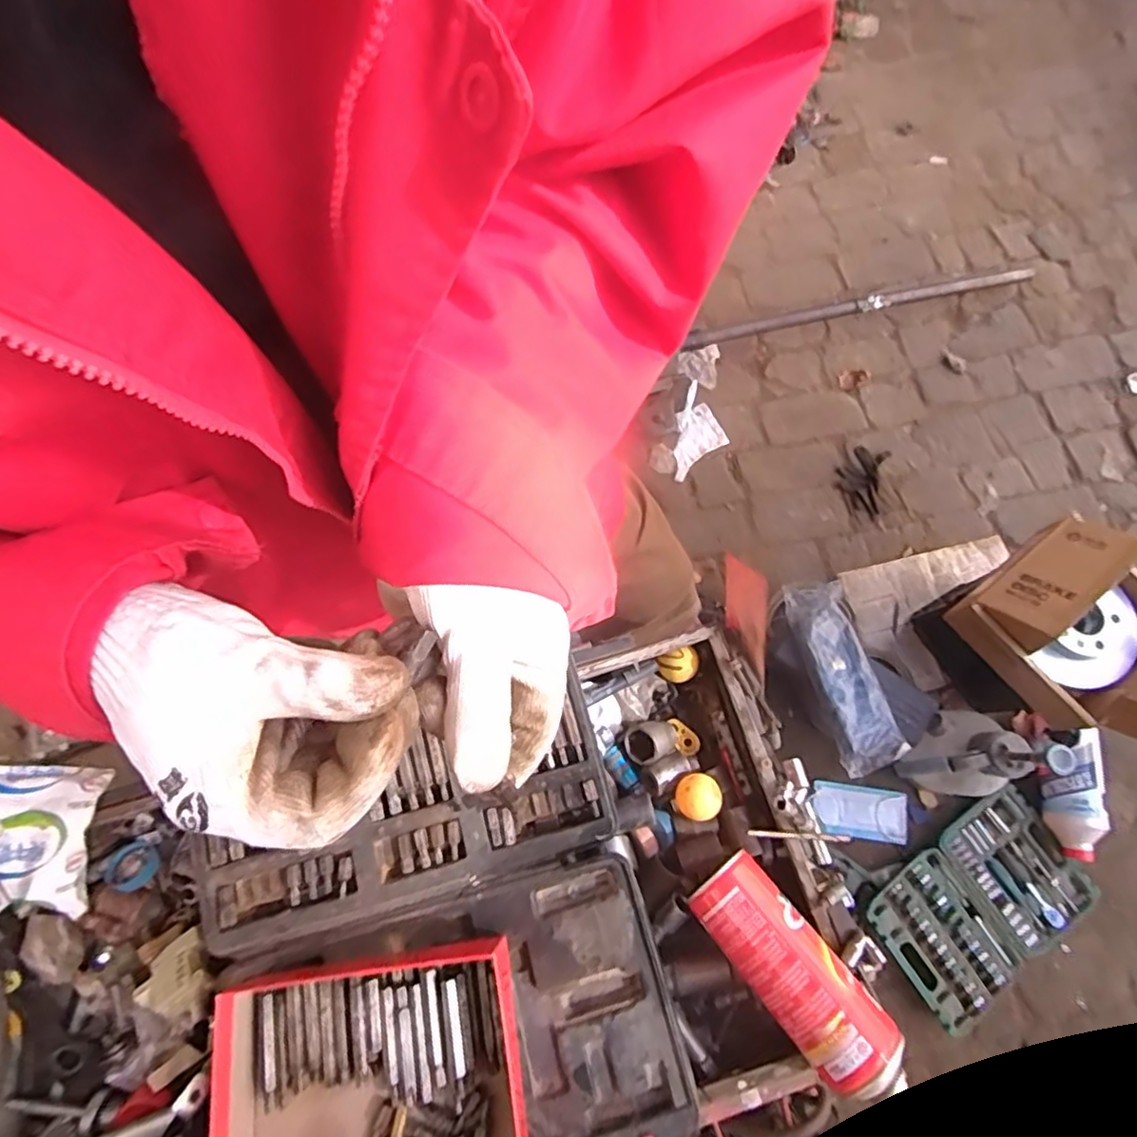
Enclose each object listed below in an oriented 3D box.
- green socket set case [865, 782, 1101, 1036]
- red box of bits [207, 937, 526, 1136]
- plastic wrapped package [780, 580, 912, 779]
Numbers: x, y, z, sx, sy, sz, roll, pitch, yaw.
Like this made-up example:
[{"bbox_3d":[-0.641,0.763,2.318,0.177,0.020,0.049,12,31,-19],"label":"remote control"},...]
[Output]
[{"bbox_3d":[0.742,0.605,1.131,0.382,0.062,0.247,-33,76,-10],"label":"green socket set case"},{"bbox_3d":[-0.132,0.394,0.427,0.204,0.046,0.217,-9,73,-3],"label":"red box of bits"},{"bbox_3d":[0.469,0.179,1.061,0.112,0.034,0.317,-15,73,-5],"label":"plastic wrapped package"}]

